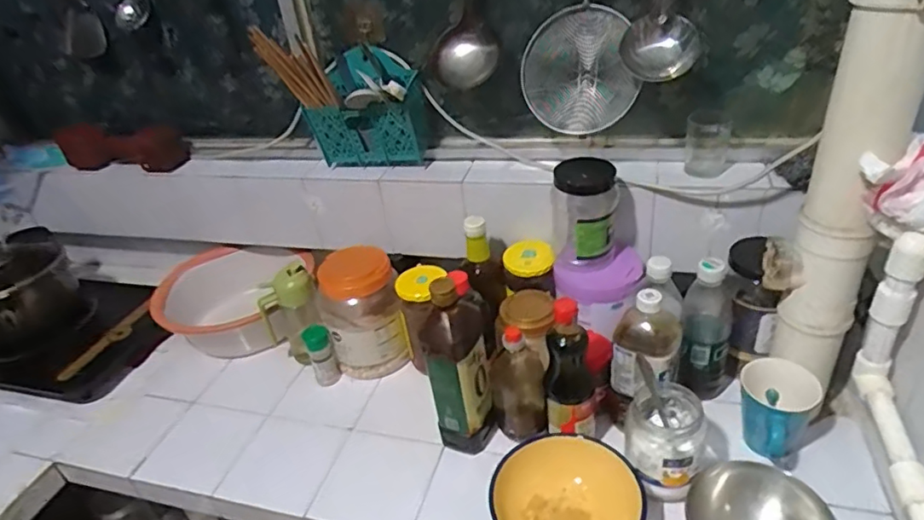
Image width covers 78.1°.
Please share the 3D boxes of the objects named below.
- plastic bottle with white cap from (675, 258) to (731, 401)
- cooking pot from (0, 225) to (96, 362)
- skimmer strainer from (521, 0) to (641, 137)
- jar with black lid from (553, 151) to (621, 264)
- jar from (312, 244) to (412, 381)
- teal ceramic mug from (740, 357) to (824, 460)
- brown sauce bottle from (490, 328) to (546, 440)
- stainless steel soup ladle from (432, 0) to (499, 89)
[{"bbox_3d":[0.344,0.094,0.797,0.069,0.216,0.071,8,36,23],"label":"plastic bottle with white cap"},{"bbox_3d":[-0.874,0.062,1.112,0.201,0.182,0.214,23,44,39],"label":"cooking pot"},{"bbox_3d":[0.150,-0.368,0.753,0.154,0.382,0.098,-3,33,7],"label":"skimmer strainer"},{"bbox_3d":[0.179,-0.071,0.823,0.082,0.138,0.084,-5,33,4],"label":"jar with black lid"},{"bbox_3d":[-0.170,0.088,0.955,0.126,0.193,0.128,-20,35,-18],"label":"jar"},{"bbox_3d":[0.391,0.200,0.713,0.085,0.108,0.094,8,36,23],"label":"teal ceramic mug"},{"bbox_3d":[0.078,0.165,0.802,0.076,0.177,0.077,-4,33,6],"label":"brown sauce bottle"},{"bbox_3d":[-0.011,-0.429,0.786,0.095,0.357,0.093,-9,33,-2],"label":"stainless steel soup ladle"}]

